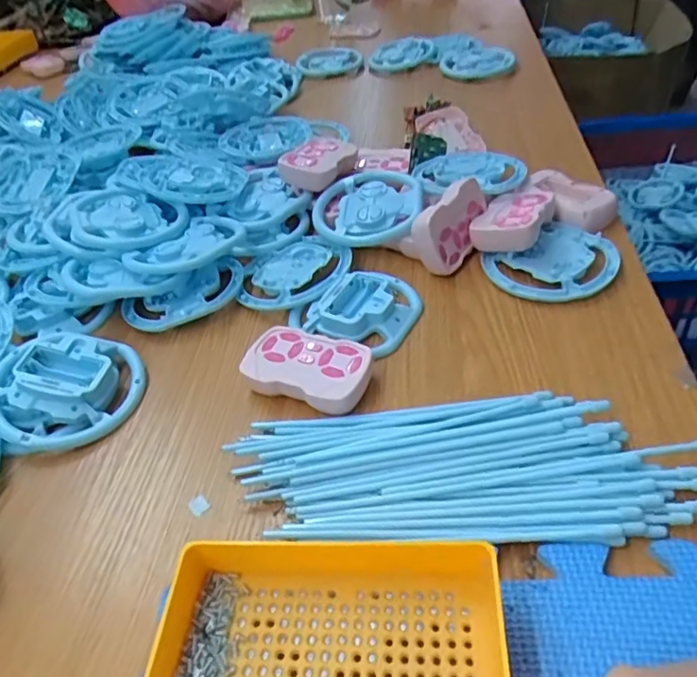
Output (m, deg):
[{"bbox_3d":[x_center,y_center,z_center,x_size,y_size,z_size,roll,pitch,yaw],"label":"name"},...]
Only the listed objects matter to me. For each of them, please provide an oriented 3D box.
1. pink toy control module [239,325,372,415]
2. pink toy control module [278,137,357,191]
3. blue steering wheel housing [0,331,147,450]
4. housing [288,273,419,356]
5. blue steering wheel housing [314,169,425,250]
[{"bbox_3d":[-0.028,0.022,0.404,0.087,0.022,0.055,11,45,20],"label":"pink toy control module"},{"bbox_3d":[-0.026,-0.175,0.574,0.059,0.029,0.074,10,45,19],"label":"pink toy control module"},{"bbox_3d":[-0.203,0.032,0.410,0.102,0.028,0.091,0,44,6],"label":"blue steering wheel housing"},{"bbox_3d":[0.010,-0.028,0.456,0.091,0.019,0.080,21,49,28],"label":"housing"},{"bbox_3d":[0.017,-0.120,0.524,0.095,0.018,0.095,-3,44,3],"label":"blue steering wheel housing"}]

